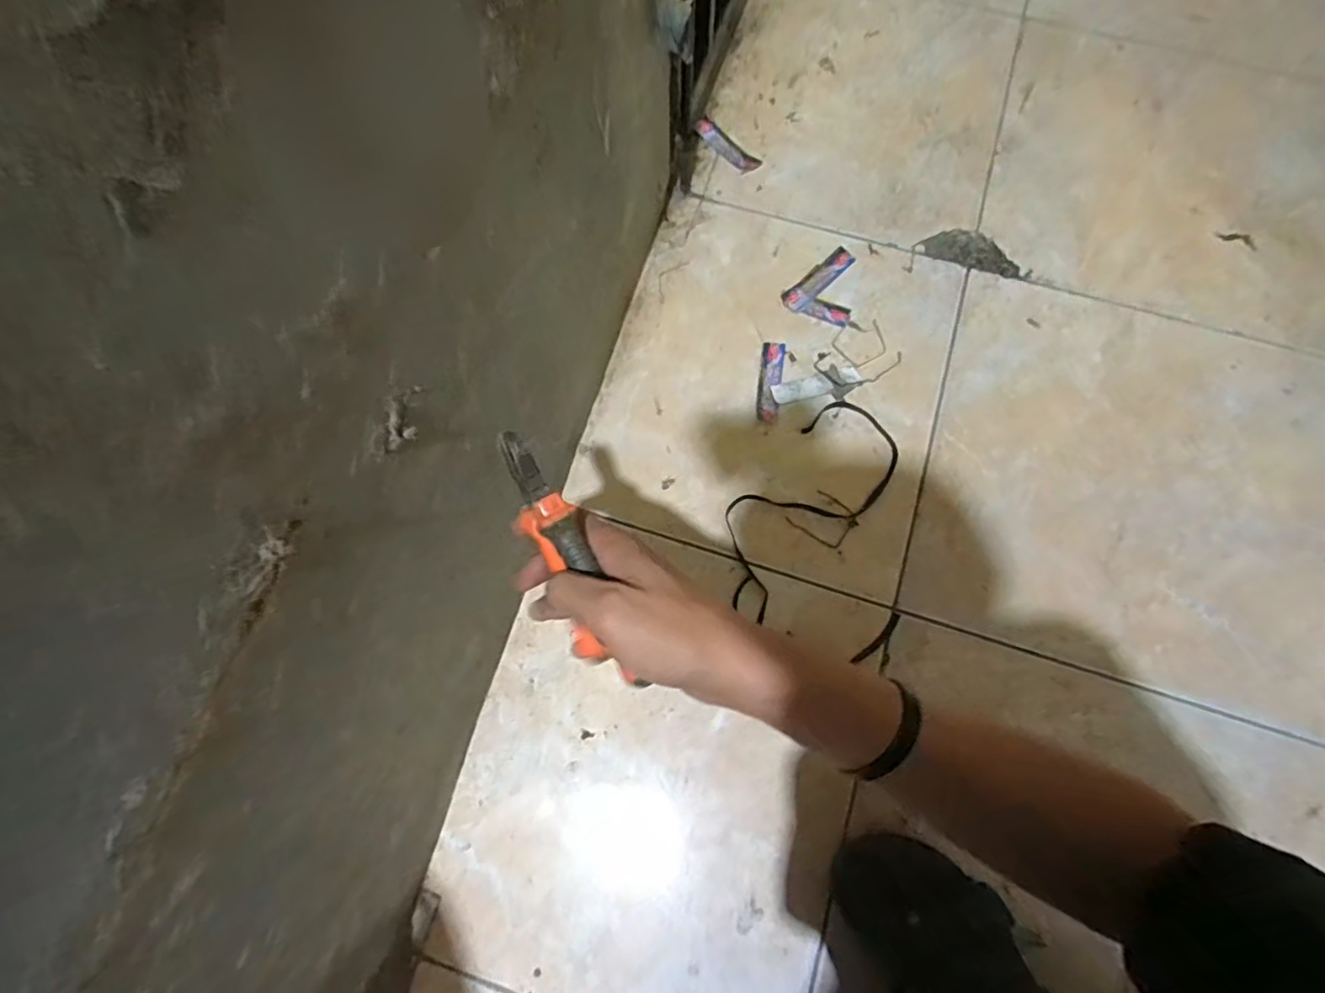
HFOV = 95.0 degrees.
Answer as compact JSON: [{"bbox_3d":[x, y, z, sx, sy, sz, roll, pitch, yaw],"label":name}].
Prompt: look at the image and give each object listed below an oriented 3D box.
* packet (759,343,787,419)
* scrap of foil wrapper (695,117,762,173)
[{"bbox_3d":[0.115,-0.123,0.645,0.025,0.009,0.087,8,74,3],"label":"packet"},{"bbox_3d":[0.077,-0.425,0.734,0.029,0.004,0.097,-39,77,-10],"label":"scrap of foil wrapper"}]

